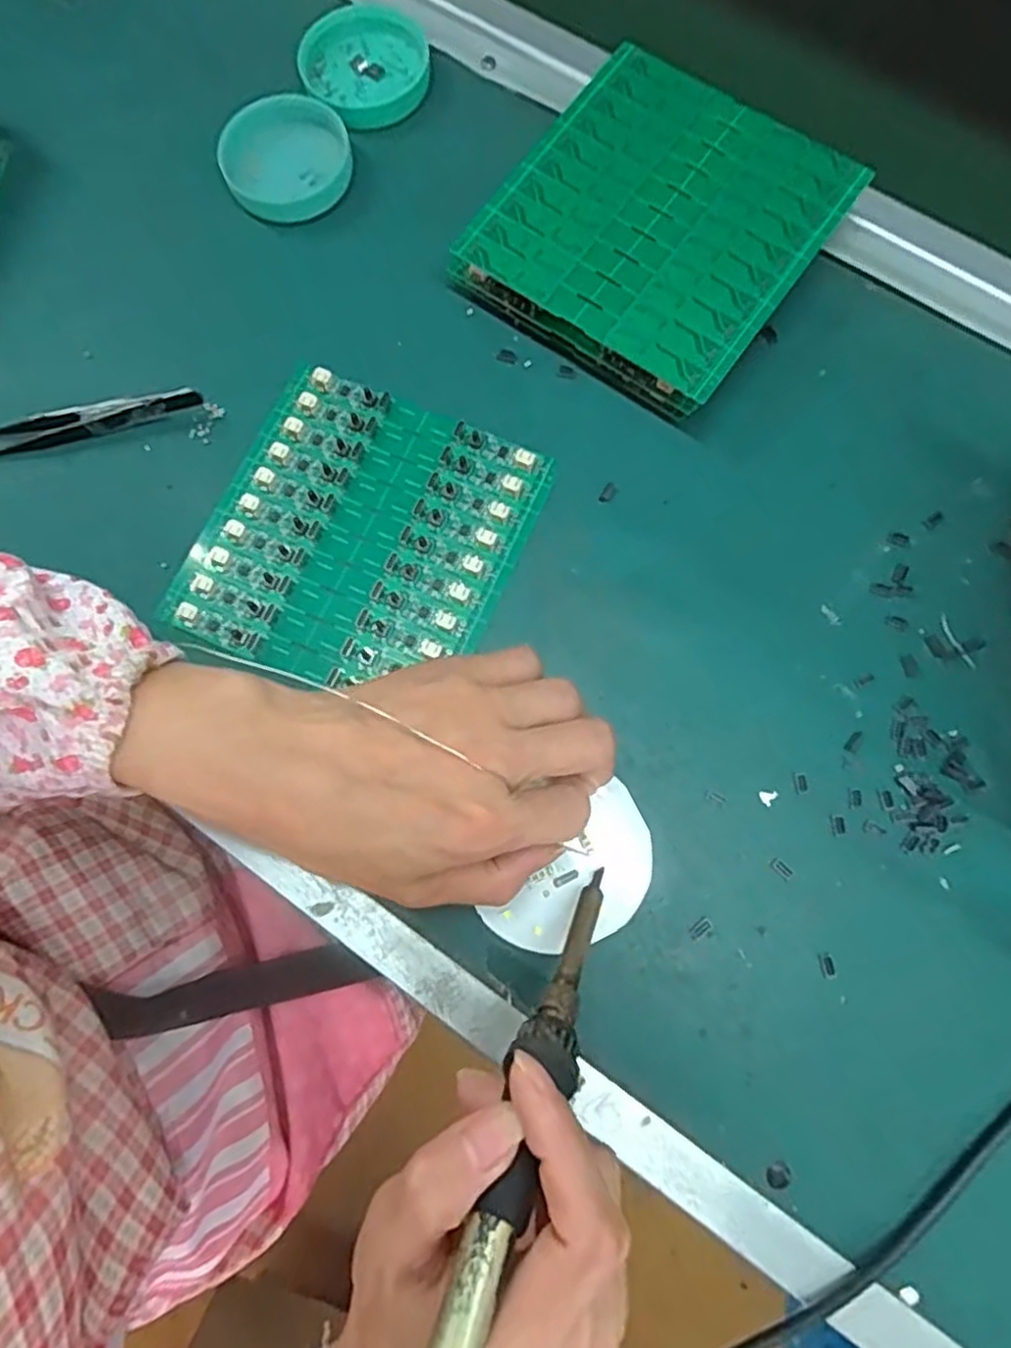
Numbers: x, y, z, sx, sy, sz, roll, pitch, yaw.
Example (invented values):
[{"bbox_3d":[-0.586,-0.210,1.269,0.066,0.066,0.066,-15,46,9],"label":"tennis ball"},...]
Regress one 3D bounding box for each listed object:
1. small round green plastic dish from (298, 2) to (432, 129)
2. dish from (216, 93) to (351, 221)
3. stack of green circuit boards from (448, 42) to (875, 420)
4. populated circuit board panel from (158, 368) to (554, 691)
[{"bbox_3d":[-0.074,-0.321,0.381,0.065,0.011,0.065,0,76,1],"label":"small round green plastic dish"},{"bbox_3d":[-0.111,-0.261,0.366,0.063,0.015,0.063,0,76,1],"label":"dish"},{"bbox_3d":[0.072,-0.207,0.342,0.135,0.035,0.141,36,80,10],"label":"stack of green circuit boards"},{"bbox_3d":[-0.064,-0.060,0.325,0.131,0.007,0.139,23,78,7],"label":"populated circuit board panel"}]

